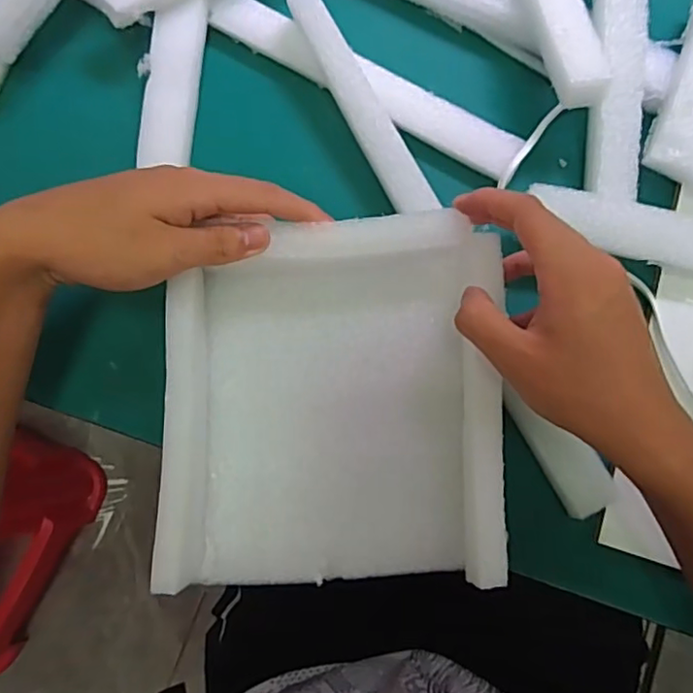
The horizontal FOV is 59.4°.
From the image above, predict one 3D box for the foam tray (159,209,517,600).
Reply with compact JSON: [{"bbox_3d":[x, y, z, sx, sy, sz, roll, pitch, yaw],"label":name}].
[{"bbox_3d":[-0.008,0.031,0.337,0.175,0.053,0.192,1,82,-5],"label":"foam tray"}]

